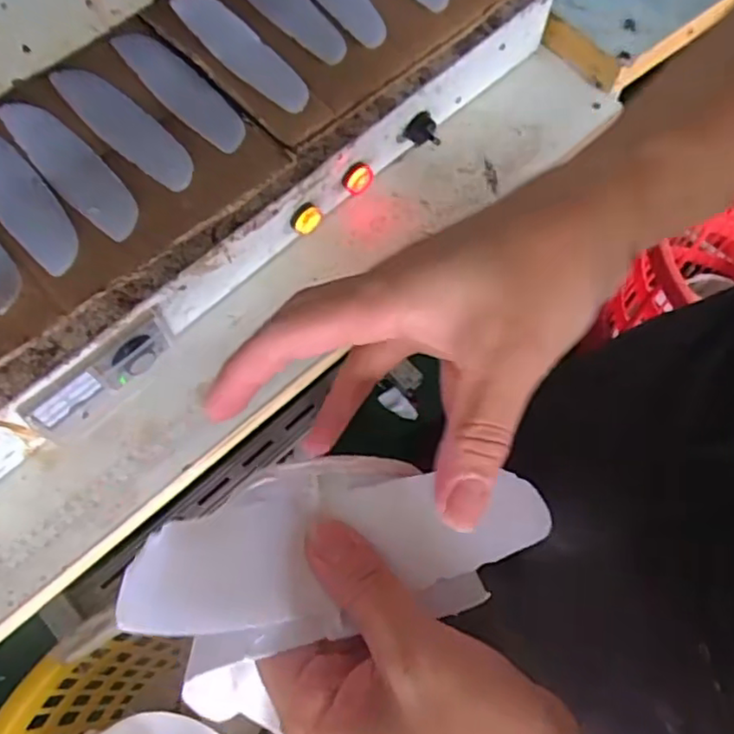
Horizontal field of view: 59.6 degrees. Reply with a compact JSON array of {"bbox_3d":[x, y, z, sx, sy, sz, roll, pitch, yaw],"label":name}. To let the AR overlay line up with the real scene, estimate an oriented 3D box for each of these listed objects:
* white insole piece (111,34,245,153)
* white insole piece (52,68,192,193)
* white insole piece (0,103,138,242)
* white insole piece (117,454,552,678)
[{"bbox_3d":[-0.163,-0.244,0.561,0.153,0.005,0.045,43,74,11],"label":"white insole piece"},{"bbox_3d":[-0.205,-0.203,0.541,0.154,0.005,0.046,40,72,8],"label":"white insole piece"},{"bbox_3d":[-0.239,-0.163,0.521,0.045,0.005,0.154,-38,80,-22],"label":"white insole piece"},{"bbox_3d":[-0.007,0.060,0.225,0.143,0.025,0.060,-4,67,-21],"label":"white insole piece"}]

